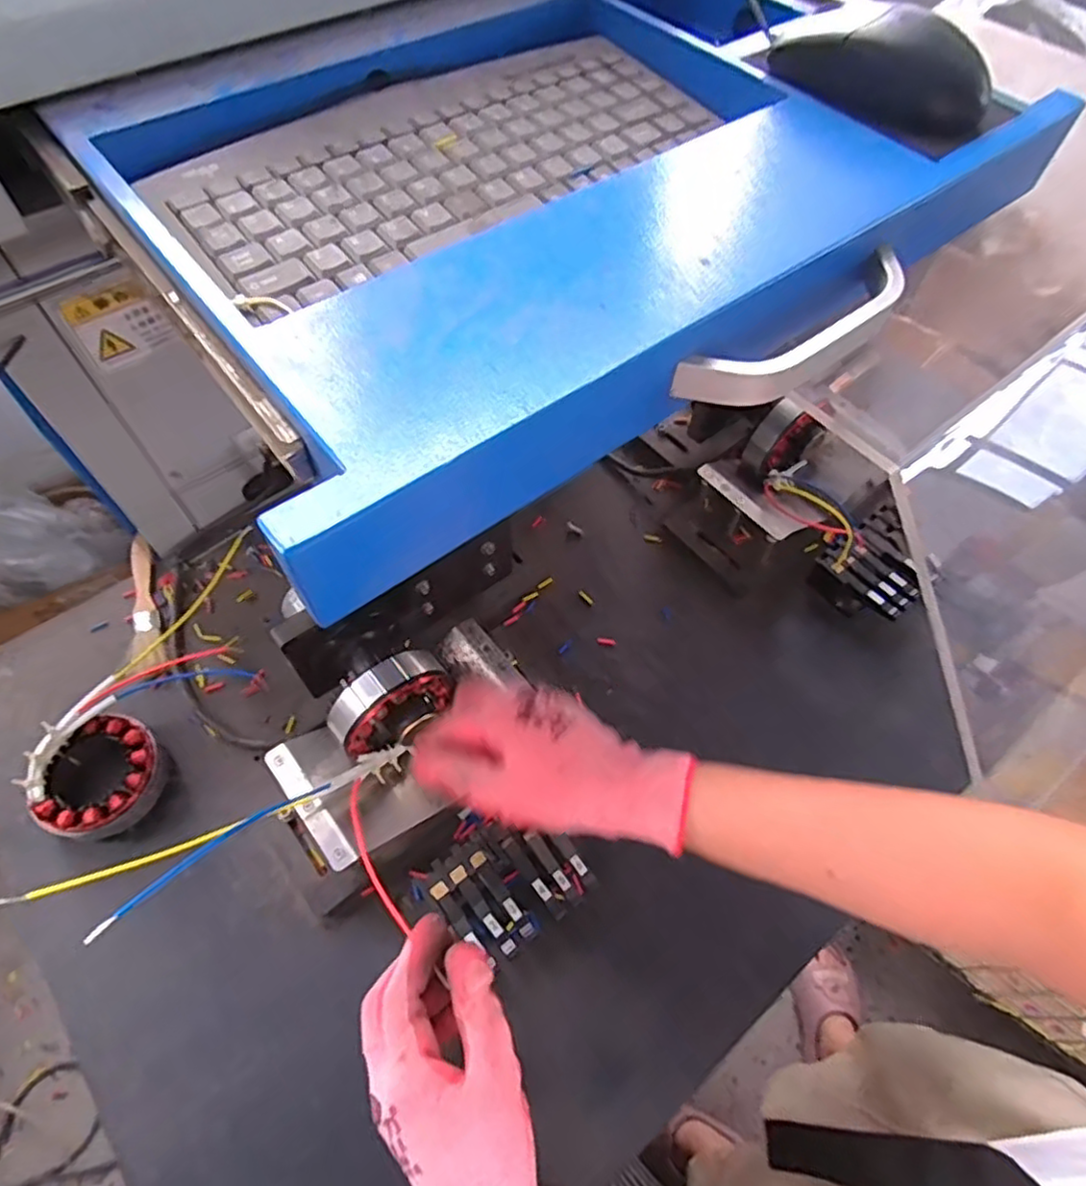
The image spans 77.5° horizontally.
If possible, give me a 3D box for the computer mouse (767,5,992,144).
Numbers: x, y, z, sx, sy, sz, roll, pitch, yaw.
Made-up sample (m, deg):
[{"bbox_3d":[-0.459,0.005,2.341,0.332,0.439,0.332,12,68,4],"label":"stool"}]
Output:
[{"bbox_3d":[0.174,-0.276,0.353,0.119,0.042,0.061,31,64,15],"label":"computer mouse"}]

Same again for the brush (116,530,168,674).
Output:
[{"bbox_3d":[-0.358,0.011,0.595,0.034,0.011,0.137,-19,62,-12],"label":"brush"}]

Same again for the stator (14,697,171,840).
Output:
[{"bbox_3d":[-0.332,0.135,0.506,0.082,0.047,0.091,-39,68,-21],"label":"stator"}]

